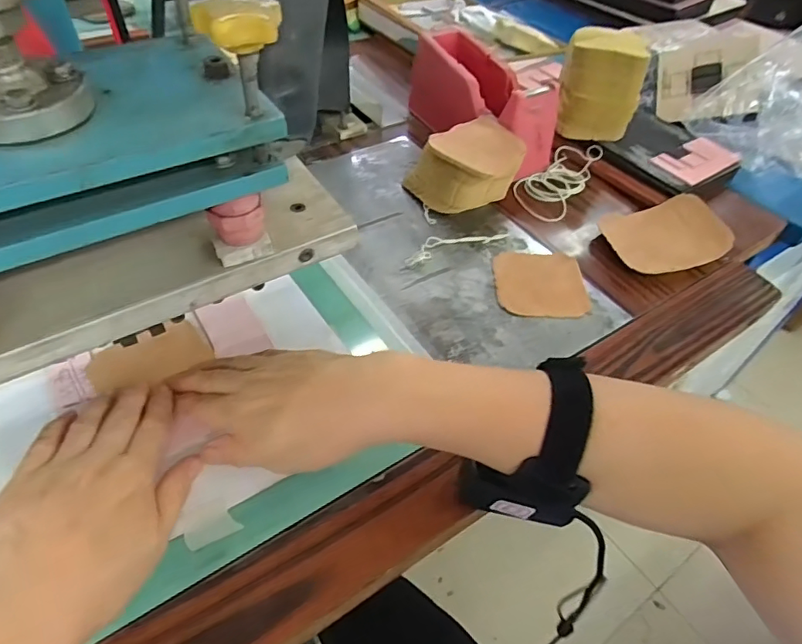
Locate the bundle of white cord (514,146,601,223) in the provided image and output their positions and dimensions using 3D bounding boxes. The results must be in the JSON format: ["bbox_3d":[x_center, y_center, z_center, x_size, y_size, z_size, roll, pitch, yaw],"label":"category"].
[{"bbox_3d":[0.172,-0.163,0.581,0.065,0.013,0.142,28,53,20],"label":"bundle of white cord"}]

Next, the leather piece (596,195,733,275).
[{"bbox_3d":[0.265,-0.086,0.510,0.122,0.017,0.081,-15,52,-16],"label":"leather piece"}]

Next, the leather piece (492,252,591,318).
[{"bbox_3d":[0.126,-0.034,0.469,0.079,0.005,0.071,0,56,3],"label":"leather piece"}]

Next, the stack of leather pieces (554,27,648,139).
[{"bbox_3d":[0.226,-0.265,0.599,0.088,0.110,0.068,15,50,10],"label":"stack of leather pieces"}]

